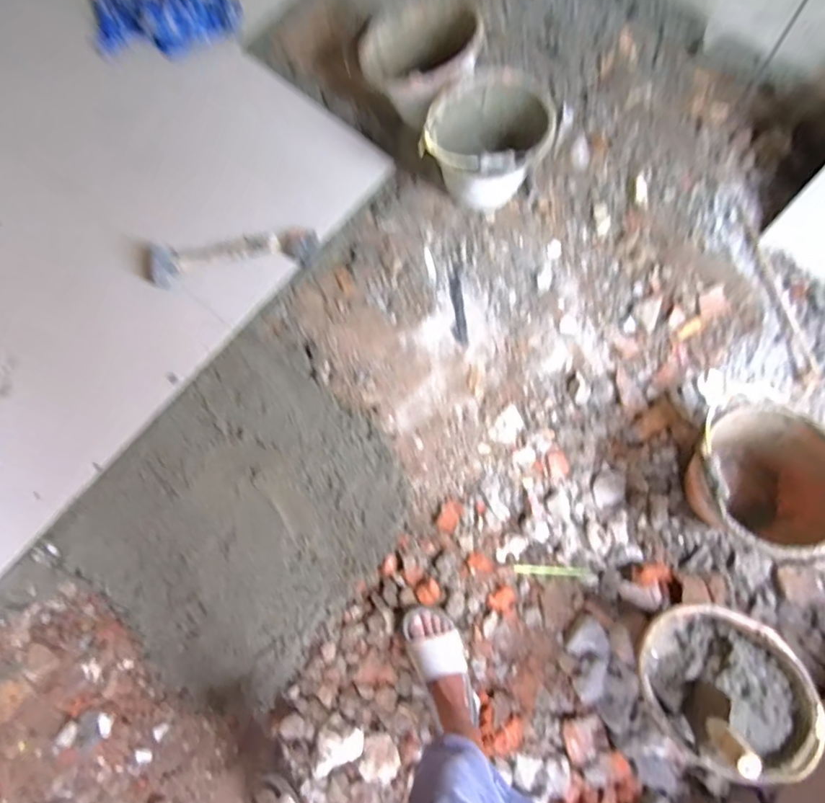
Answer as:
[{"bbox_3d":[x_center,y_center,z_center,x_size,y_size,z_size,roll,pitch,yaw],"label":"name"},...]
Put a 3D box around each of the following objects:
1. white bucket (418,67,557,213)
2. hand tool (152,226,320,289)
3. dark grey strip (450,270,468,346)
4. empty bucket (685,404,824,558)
[{"bbox_3d":[0.179,-0.602,1.197,0.256,0.239,0.291,20,79,5],"label":"white bucket"},{"bbox_3d":[-0.446,-0.364,1.252,0.421,0.052,0.087,-9,78,-2],"label":"hand tool"},{"bbox_3d":[0.110,-0.230,1.248,0.035,0.013,0.198,-4,78,-1],"label":"dark grey strip"},{"bbox_3d":[0.683,0.160,1.033,0.258,0.232,0.271,0,78,0],"label":"empty bucket"}]

